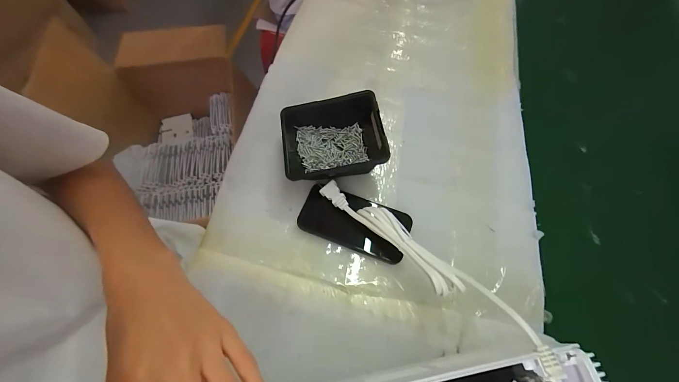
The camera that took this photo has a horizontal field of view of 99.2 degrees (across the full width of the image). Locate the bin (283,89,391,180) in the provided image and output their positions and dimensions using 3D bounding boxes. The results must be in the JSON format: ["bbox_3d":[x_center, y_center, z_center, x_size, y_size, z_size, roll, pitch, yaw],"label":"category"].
[{"bbox_3d":[-0.008,-0.072,0.429,0.135,0.066,0.126,-9,66,-6],"label":"bin"}]

